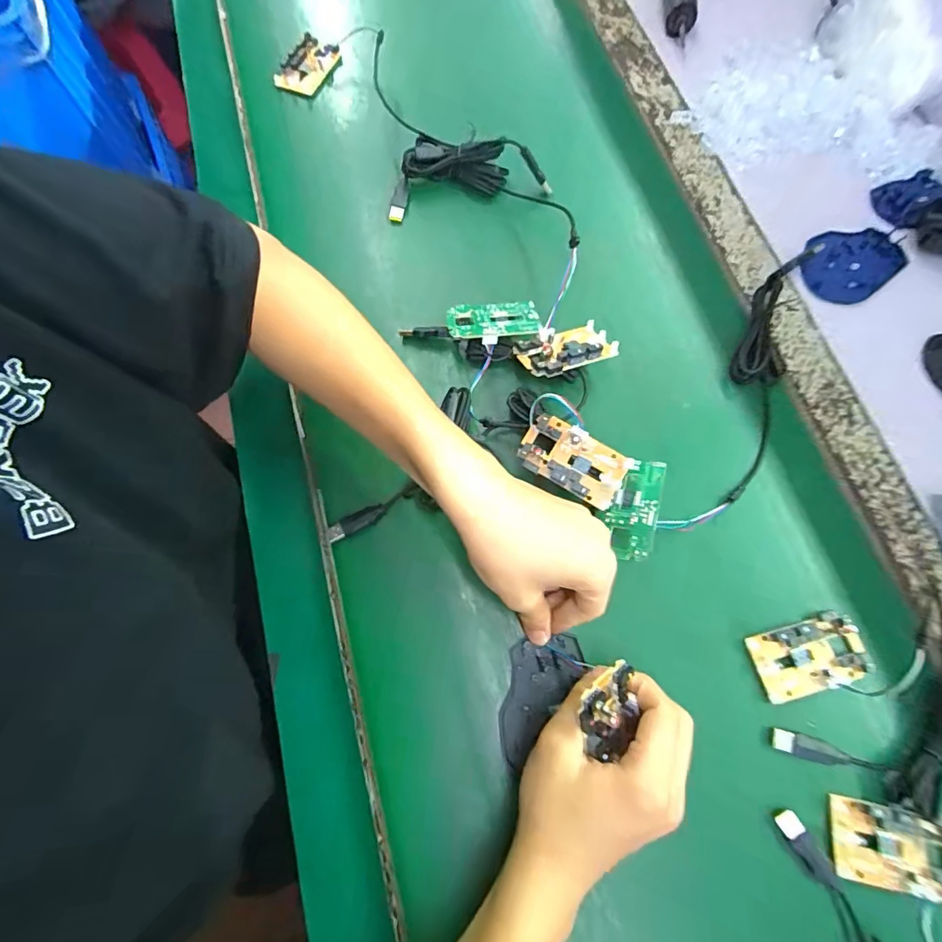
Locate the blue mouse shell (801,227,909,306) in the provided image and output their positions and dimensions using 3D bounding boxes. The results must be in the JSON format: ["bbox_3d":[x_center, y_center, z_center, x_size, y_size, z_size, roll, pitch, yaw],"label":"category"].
[{"bbox_3d":[0.356,-0.198,0.450,0.109,0.020,0.069,-35,75,-8],"label":"blue mouse shell"}]

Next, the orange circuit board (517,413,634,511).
[{"bbox_3d":[0.077,-0.008,0.362,0.079,0.014,0.045,29,77,10],"label":"orange circuit board"}]

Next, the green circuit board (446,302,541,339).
[{"bbox_3d":[0.019,-0.127,0.408,0.078,0.006,0.040,-7,55,-7],"label":"green circuit board"}]

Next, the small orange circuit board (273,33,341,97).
[{"bbox_3d":[-0.177,-0.437,0.522,0.045,0.013,0.074,29,82,0],"label":"small orange circuit board"}]

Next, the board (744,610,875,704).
[{"bbox_3d":[0.240,0.131,0.340,0.078,0.013,0.045,-17,74,-3],"label":"board"}]

